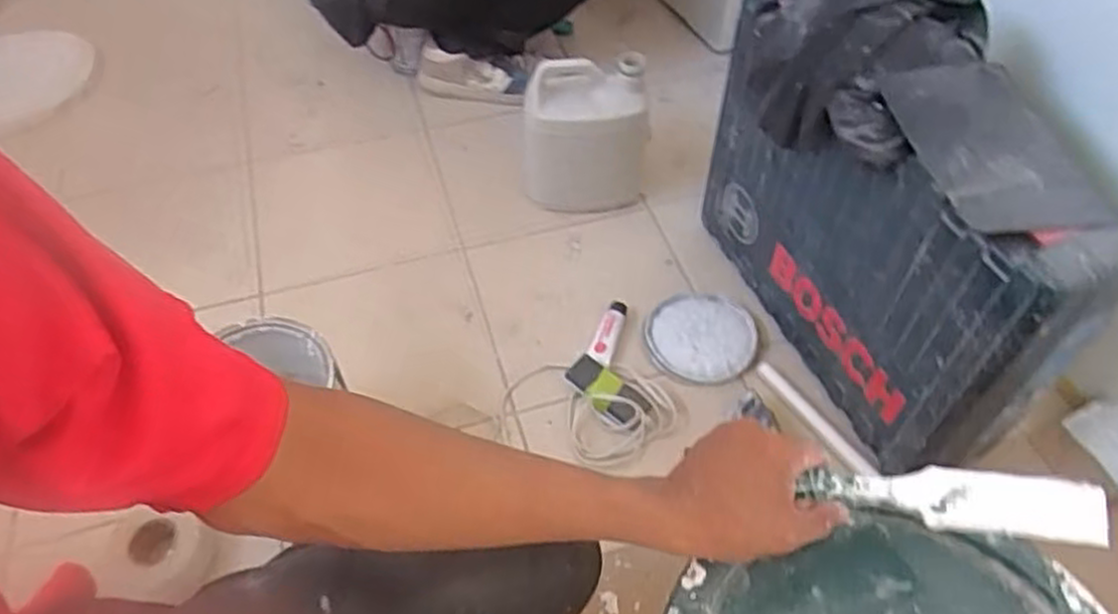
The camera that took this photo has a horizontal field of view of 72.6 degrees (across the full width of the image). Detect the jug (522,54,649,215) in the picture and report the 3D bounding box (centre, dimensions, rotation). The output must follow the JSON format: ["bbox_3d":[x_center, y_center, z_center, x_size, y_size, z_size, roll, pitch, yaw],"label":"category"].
[{"bbox_3d":[0.031,-0.266,1.163,0.210,0.229,0.119,3,53,2],"label":"jug"}]

